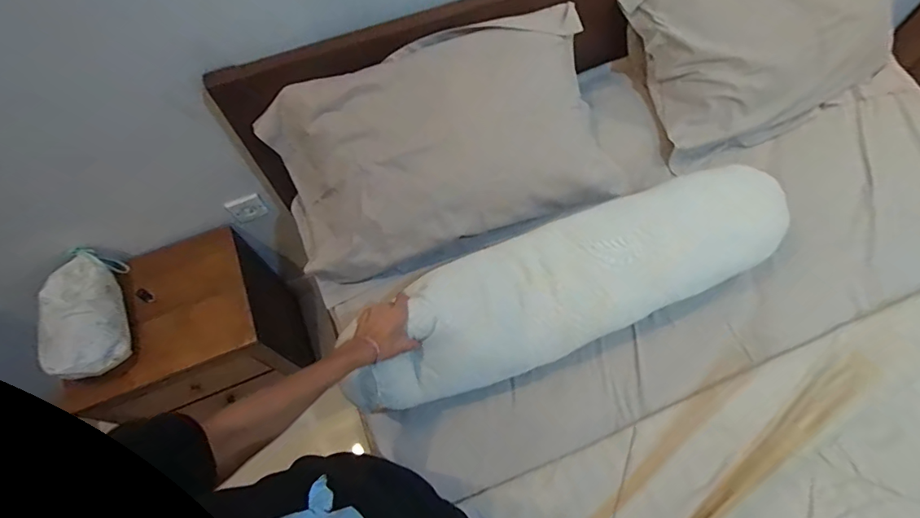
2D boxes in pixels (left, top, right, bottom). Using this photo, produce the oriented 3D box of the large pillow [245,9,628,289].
[{"bbox_3d":[-0.028,-0.200,0.976,0.690,0.160,0.478,-18,98,-3],"label":"large pillow"}]

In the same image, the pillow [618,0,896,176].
[{"bbox_3d":[0.700,-0.514,1.058,0.611,0.165,0.446,-21,99,-3],"label":"pillow"}]

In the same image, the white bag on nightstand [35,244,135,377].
[{"bbox_3d":[-0.811,0.121,1.009,0.122,0.097,0.267,-18,65,-7],"label":"white bag on nightstand"}]

